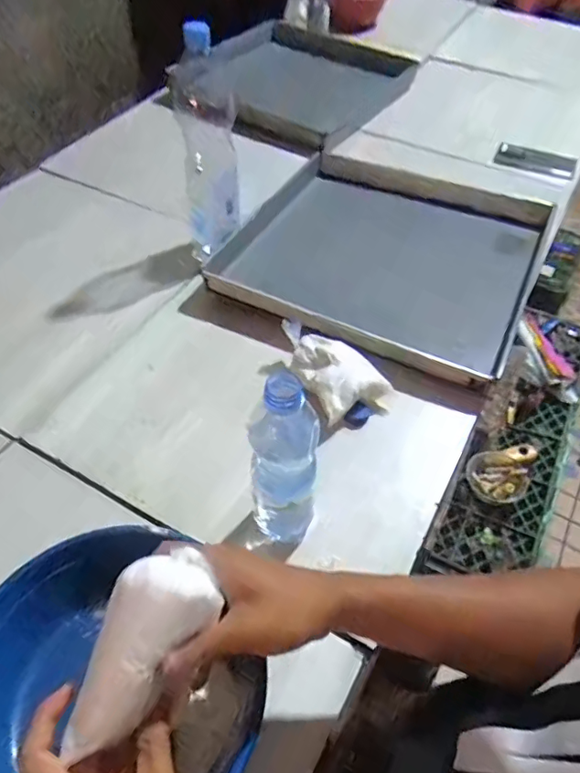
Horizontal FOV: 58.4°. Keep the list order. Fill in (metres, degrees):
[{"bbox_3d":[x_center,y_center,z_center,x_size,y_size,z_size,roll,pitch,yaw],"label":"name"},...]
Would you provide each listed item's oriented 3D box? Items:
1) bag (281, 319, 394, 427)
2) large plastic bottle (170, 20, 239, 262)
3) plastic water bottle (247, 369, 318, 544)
[{"bbox_3d":[0.051,-0.027,0.696,0.096,0.061,0.173,-26,57,-19],"label":"bag"},{"bbox_3d":[-0.123,-0.345,0.783,0.081,0.318,0.071,-9,53,-7],"label":"large plastic bottle"},{"bbox_3d":[-0.006,0.075,0.490,0.061,0.197,0.059,-2,52,-2],"label":"plastic water bottle"}]

